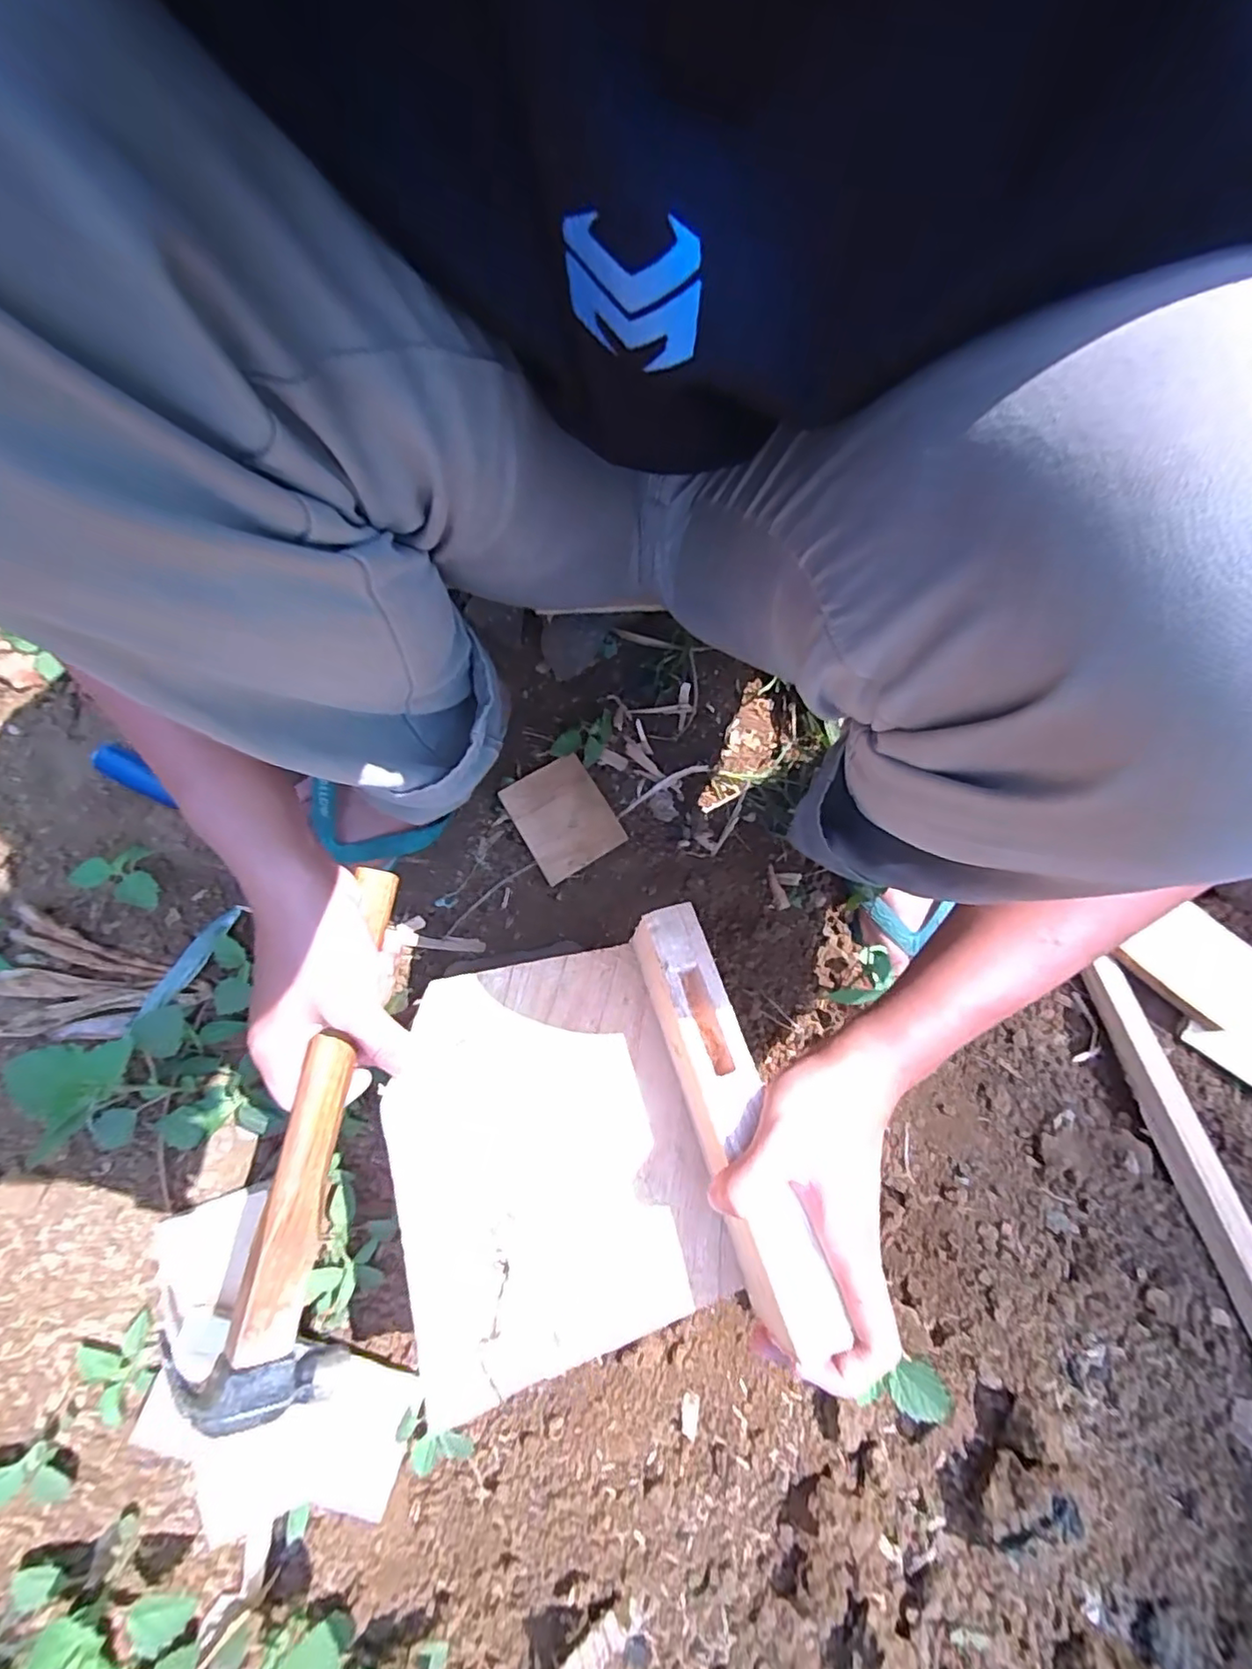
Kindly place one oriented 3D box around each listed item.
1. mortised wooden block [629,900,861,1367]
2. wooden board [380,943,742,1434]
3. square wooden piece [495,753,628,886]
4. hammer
[{"bbox_3d":[0.053,0.146,0.340,0.039,0.058,0.209,-15,63,-8],"label":"mortised wooden block"},{"bbox_3d":[-0.045,0.175,0.355,0.163,0.021,0.204,-15,70,-8],"label":"wooden board"},{"bbox_3d":[-0.055,-0.016,0.545,0.081,0.009,0.093,-32,89,-13],"label":"square wooden piece"},{"bbox_3d":[-0.170,0.154,0.341,0.069,0.058,0.273,8,74,1],"label":"hammer"}]

